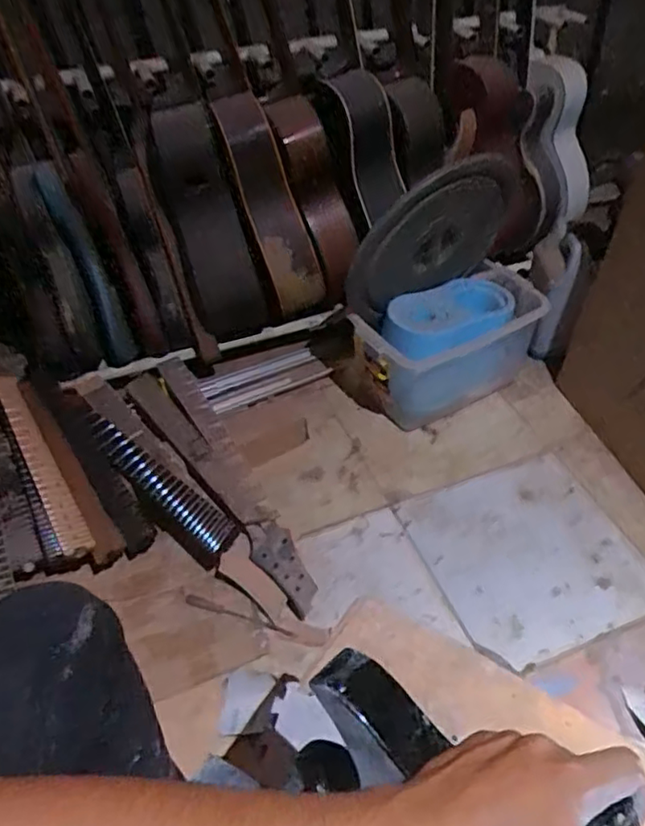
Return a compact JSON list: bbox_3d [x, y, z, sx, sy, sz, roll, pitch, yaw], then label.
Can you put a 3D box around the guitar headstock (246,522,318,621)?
[{"bbox_3d":[-0.074,0.285,1.156,0.079,0.012,0.184,-27,73,-2],"label":"guitar headstock"}]

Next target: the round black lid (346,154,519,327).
[{"bbox_3d":[0.253,-0.390,1.368,0.383,0.383,0.038,-24,64,-11],"label":"round black lid"}]

